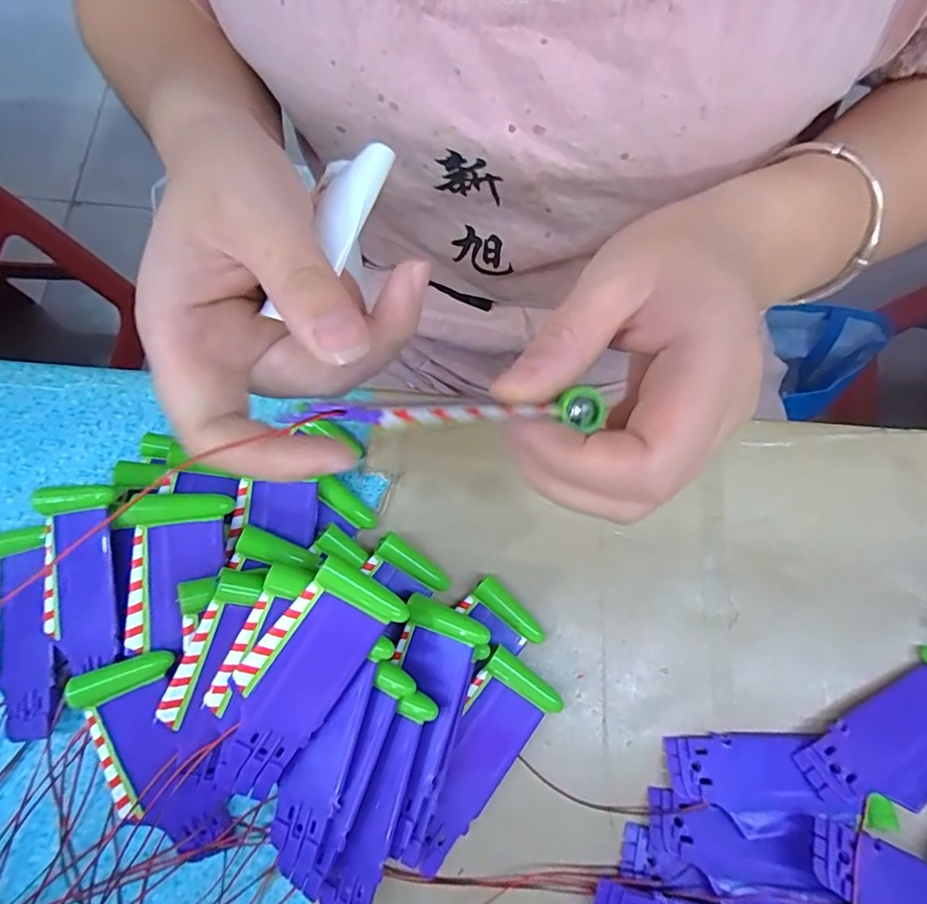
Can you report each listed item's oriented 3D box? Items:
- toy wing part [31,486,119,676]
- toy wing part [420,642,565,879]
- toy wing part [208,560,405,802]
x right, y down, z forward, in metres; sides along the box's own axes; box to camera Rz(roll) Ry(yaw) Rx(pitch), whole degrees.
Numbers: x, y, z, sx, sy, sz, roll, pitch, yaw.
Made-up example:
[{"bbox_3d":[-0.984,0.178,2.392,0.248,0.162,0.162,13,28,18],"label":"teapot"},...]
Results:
[{"bbox_3d":[-0.161,0.052,0.231,0.034,0.008,0.074,-6,88,-2],"label":"toy wing part"},{"bbox_3d":[0.002,0.128,0.232,0.036,0.013,0.086,39,77,9],"label":"toy wing part"},{"bbox_3d":[-0.065,0.088,0.212,0.037,0.012,0.099,33,94,8],"label":"toy wing part"}]

